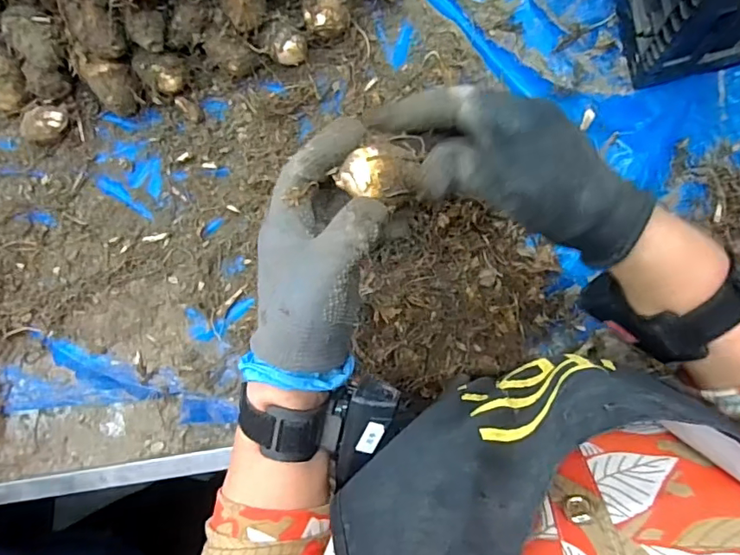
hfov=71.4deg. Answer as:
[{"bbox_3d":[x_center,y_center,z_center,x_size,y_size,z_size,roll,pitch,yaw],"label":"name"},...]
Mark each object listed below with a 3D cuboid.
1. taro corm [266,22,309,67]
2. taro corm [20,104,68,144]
[{"bbox_3d":[-0.075,-0.213,0.480,0.033,0.033,0.031,0,88,6],"label":"taro corm"},{"bbox_3d":[-0.314,-0.148,0.502,0.034,0.026,0.039,26,91,6],"label":"taro corm"}]

